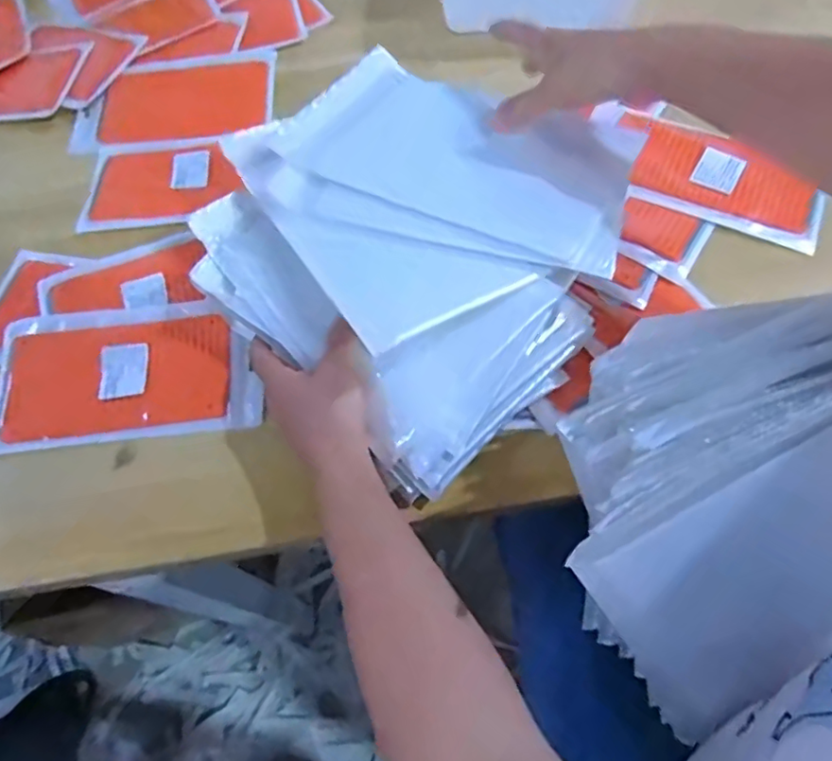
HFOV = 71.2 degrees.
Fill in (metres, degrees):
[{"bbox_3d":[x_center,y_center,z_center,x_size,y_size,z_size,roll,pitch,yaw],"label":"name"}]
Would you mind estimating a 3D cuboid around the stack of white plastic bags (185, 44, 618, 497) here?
[{"bbox_3d":[0.001,-0.120,0.464,0.299,0.080,0.287,39,72,20],"label":"stack of white plastic bags"}]

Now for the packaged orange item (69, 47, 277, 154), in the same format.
[{"bbox_3d":[-0.282,-0.326,0.681,0.229,0.010,0.123,-3,74,4],"label":"packaged orange item"}]

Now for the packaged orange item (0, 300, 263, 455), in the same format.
[{"bbox_3d":[-0.255,-0.008,0.511,0.230,0.016,0.125,-7,62,2],"label":"packaged orange item"}]

